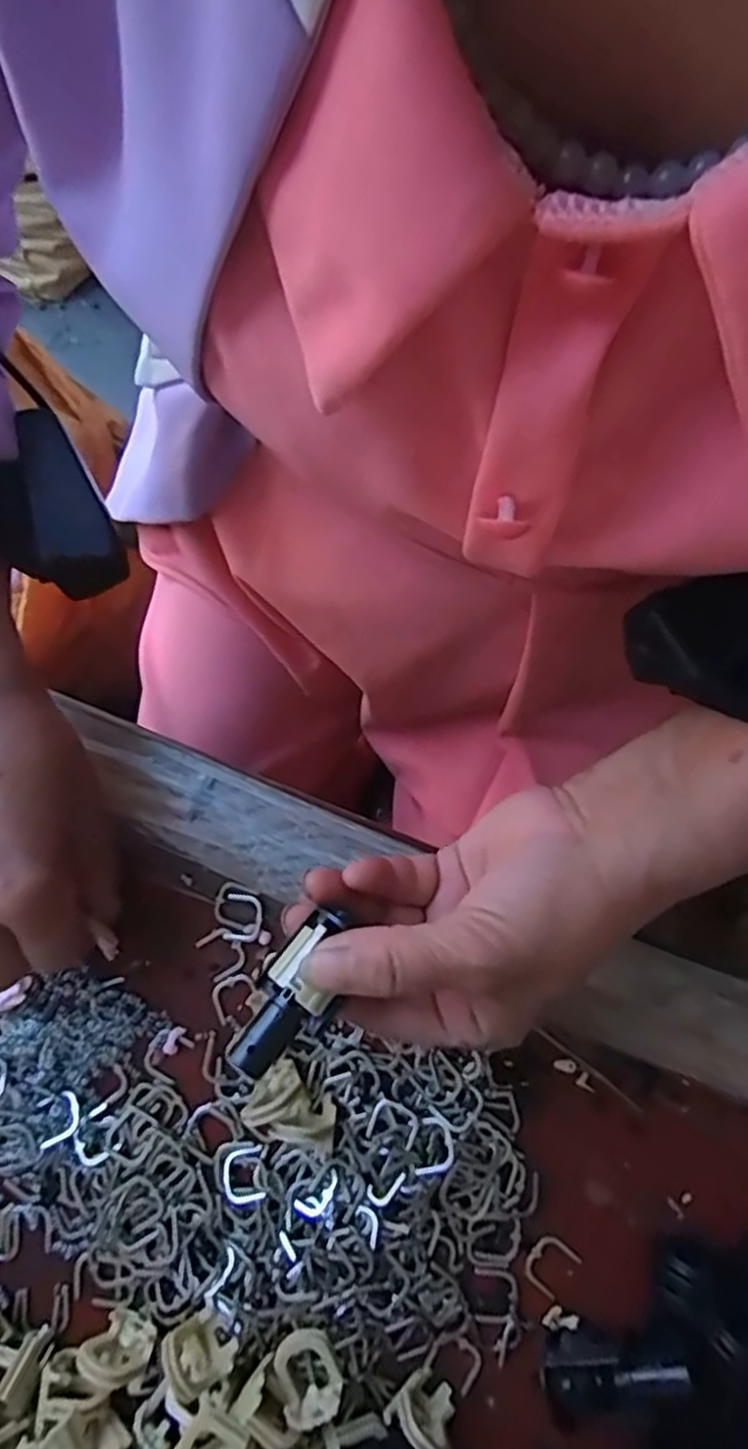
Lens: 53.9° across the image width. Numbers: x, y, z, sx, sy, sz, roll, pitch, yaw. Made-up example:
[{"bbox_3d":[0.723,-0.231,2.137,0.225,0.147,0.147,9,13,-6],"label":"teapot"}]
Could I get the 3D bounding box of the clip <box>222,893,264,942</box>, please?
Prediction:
[{"bbox_3d":[-0.054,0.080,0.305,0.016,0.004,0.019,4,87,17],"label":"clip"}]

